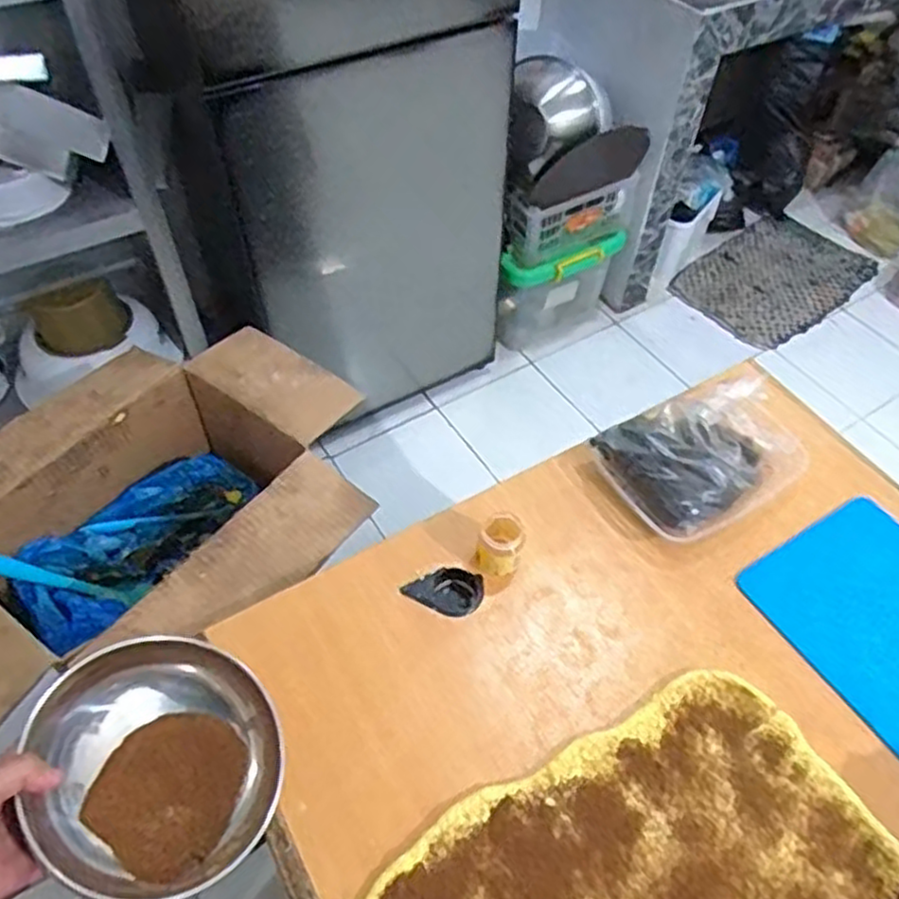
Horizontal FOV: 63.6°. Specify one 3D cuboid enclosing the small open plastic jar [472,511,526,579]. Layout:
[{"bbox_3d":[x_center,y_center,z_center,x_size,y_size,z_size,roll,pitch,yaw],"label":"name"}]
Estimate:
[{"bbox_3d":[0.050,0.094,0.709,0.045,0.041,0.049,20,52,15],"label":"small open plastic jar"}]

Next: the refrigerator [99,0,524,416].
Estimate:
[{"bbox_3d":[-0.267,-0.710,1.411,0.664,1.269,0.561,-26,58,-20],"label":"refrigerator"}]

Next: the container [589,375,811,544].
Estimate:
[{"bbox_3d":[0.272,0.004,0.769,0.206,0.061,0.148,-19,53,-16],"label":"container"}]

